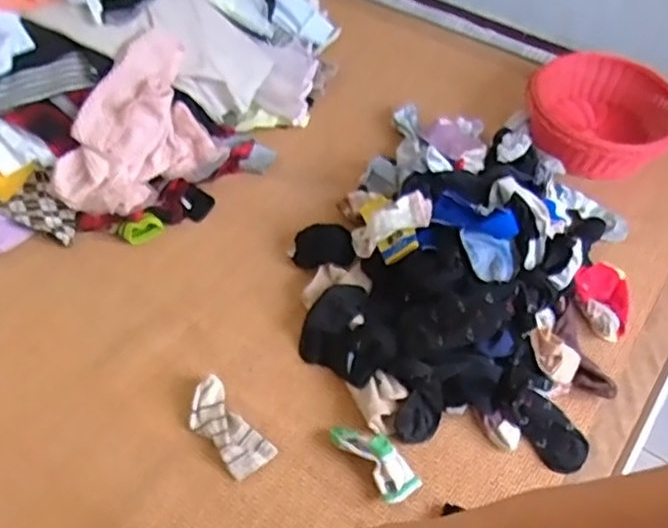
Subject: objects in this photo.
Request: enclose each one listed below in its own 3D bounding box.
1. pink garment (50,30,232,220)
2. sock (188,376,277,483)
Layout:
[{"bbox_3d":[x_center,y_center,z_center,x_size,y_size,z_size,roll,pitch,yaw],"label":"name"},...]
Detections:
[{"bbox_3d":[-0.353,-0.226,1.120,0.295,0.177,0.198,-37,62,-24],"label":"pink garment"},{"bbox_3d":[-0.150,0.228,0.898,0.066,0.021,0.147,-36,61,-24],"label":"sock"}]

